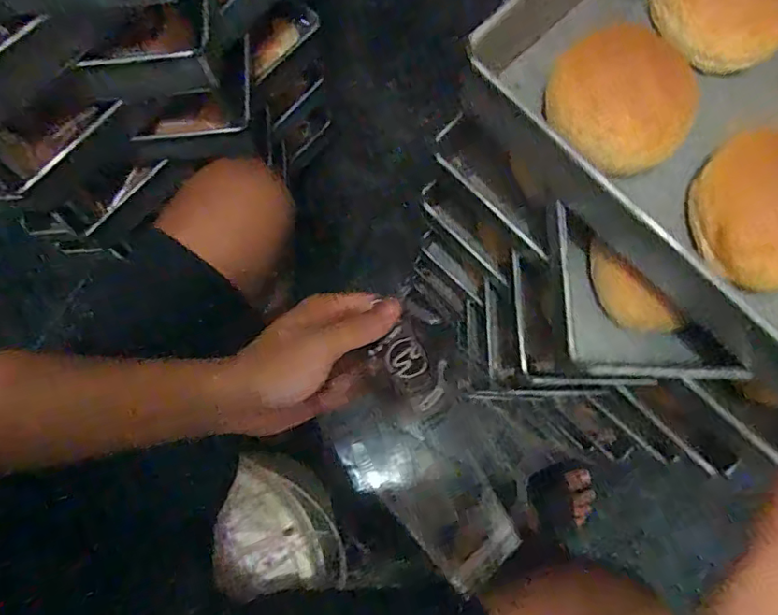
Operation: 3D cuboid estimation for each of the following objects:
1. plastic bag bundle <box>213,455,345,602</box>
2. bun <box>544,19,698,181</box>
[{"bbox_3d":[-0.121,0.228,0.567,0.128,0.031,0.134,-10,78,0],"label":"plastic bag bundle"},{"bbox_3d":[0.149,-0.136,0.350,0.090,0.039,0.080,21,79,6],"label":"bun"}]

